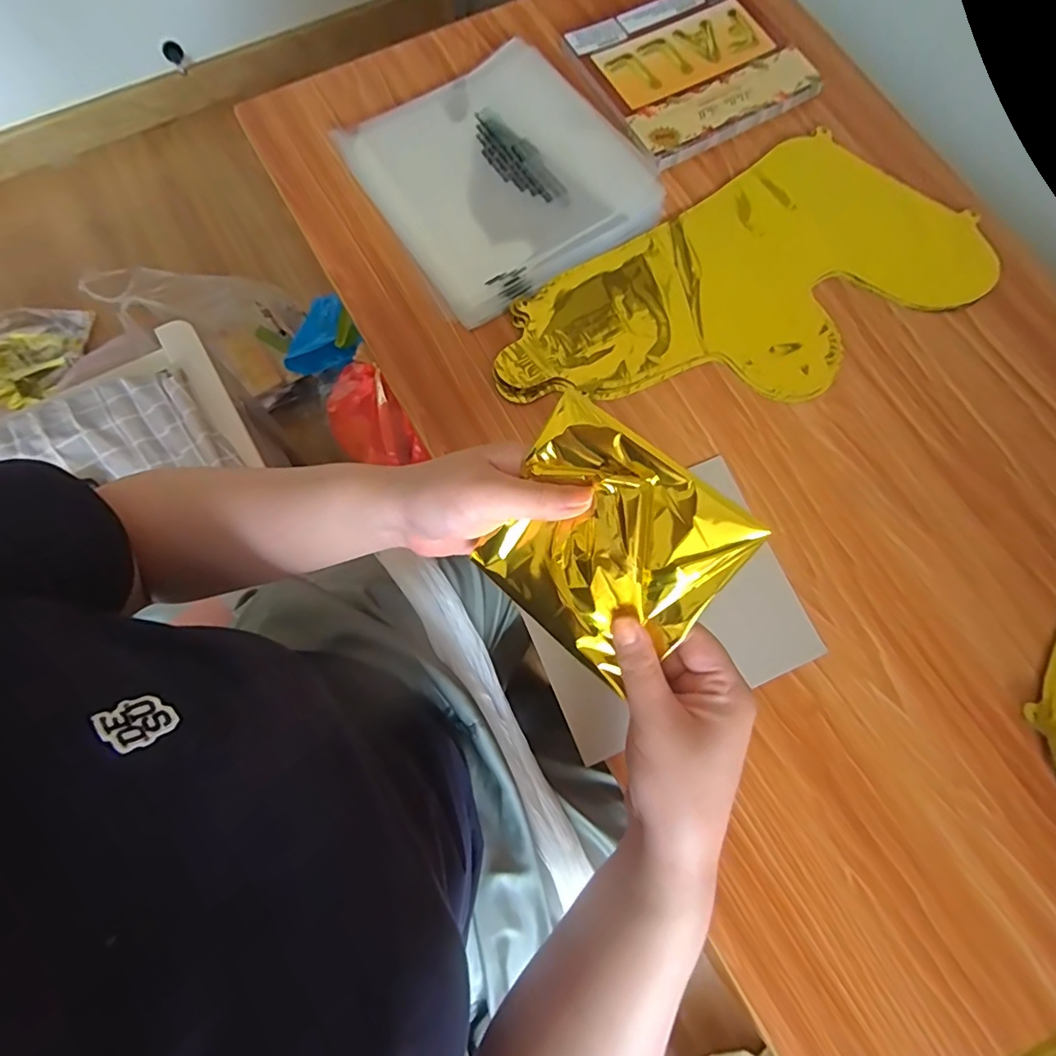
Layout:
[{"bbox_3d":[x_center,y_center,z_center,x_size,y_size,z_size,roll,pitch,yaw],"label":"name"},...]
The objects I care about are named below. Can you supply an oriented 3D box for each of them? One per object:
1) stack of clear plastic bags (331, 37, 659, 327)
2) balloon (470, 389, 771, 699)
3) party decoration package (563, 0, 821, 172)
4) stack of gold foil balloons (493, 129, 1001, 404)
[{"bbox_3d":[-0.025,-0.303,0.461,0.203,0.020,0.214,-34,83,-6],"label":"stack of clear plastic bags"},{"bbox_3d":[0.040,0.011,0.290,0.121,0.014,0.115,39,105,11],"label":"balloon"},{"bbox_3d":[0.152,-0.434,0.503,0.186,0.009,0.160,-30,79,-8],"label":"party decoration package"},{"bbox_3d":[0.174,-0.192,0.447,0.404,0.010,0.193,-31,80,-8],"label":"stack of gold foil balloons"}]

